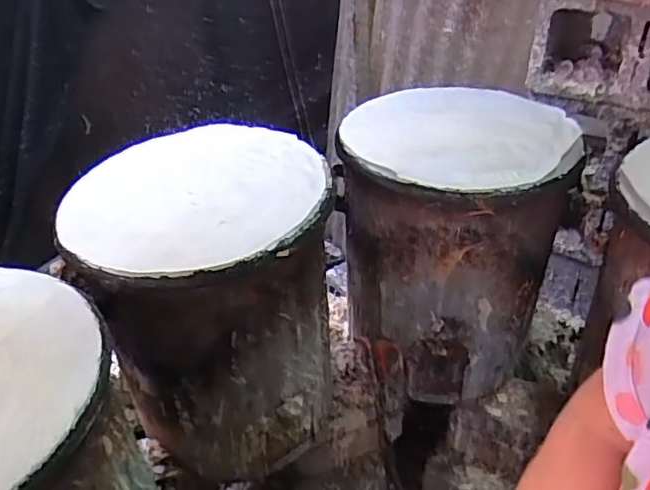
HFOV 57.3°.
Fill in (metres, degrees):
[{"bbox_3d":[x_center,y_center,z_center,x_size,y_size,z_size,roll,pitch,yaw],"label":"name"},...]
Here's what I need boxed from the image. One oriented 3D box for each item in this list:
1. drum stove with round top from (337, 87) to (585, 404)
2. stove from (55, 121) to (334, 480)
[{"bbox_3d":[0.230,-0.008,1.119,0.371,0.466,0.368,-2,37,1],"label":"drum stove with round top"},{"bbox_3d":[-0.172,0.099,0.973,0.365,0.462,0.345,-3,37,0],"label":"stove"}]

